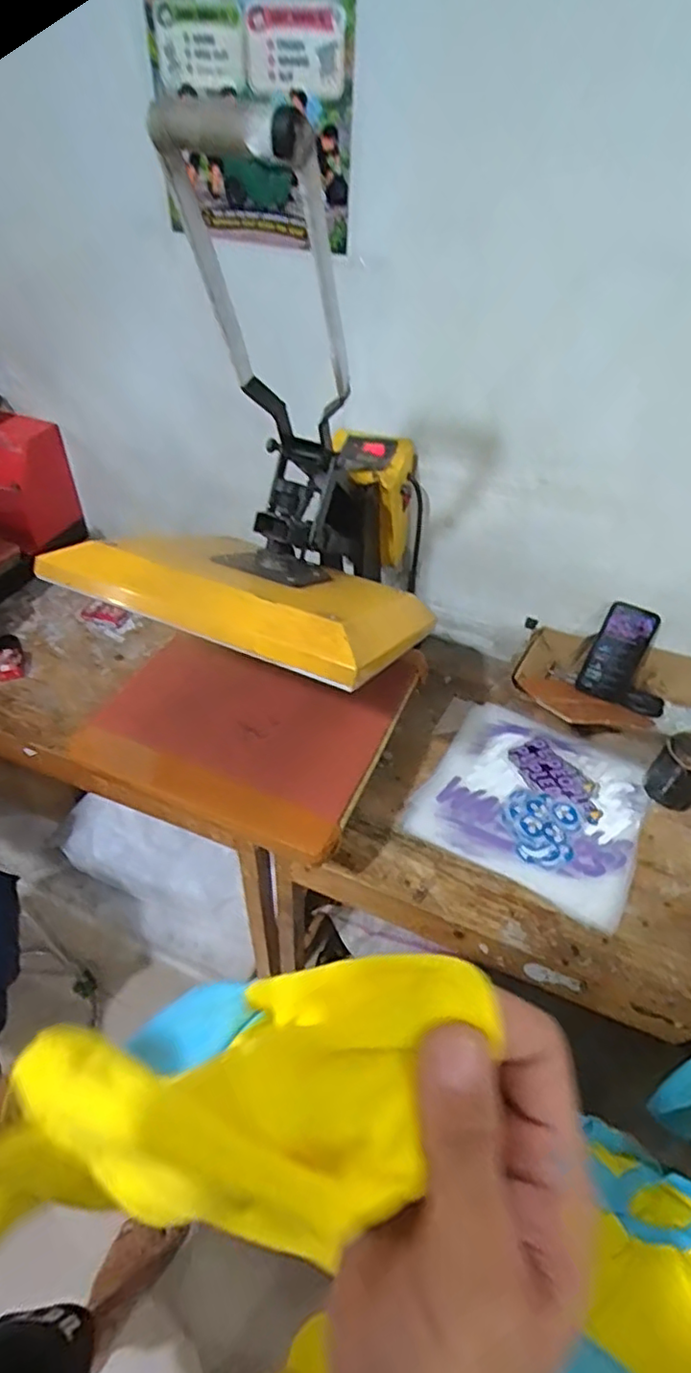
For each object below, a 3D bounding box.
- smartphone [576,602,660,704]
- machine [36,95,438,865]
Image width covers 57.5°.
[{"bbox_3d":[0.468,-0.055,1.086,0.082,0.173,0.011,18,27,2],"label":"smartphone"},{"bbox_3d":[-0.108,-0.207,0.851,0.471,0.837,0.600,20,48,16],"label":"machine"}]

